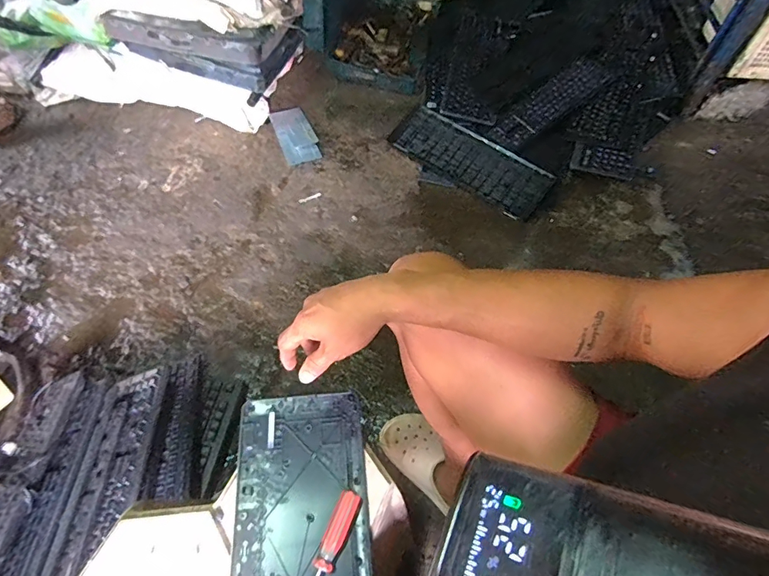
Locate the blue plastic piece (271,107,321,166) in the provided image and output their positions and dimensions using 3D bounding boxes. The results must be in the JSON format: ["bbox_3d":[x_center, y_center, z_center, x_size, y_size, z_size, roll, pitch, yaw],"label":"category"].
[{"bbox_3d":[-0.247,-0.432,1.268,0.097,0.012,0.199,-18,59,-13],"label":"blue plastic piece"}]

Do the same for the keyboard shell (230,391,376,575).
[{"bbox_3d":[-0.093,0.331,0.497,0.170,0.016,0.436,-1,55,-1],"label":"keyboard shell"}]

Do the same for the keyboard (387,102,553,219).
[{"bbox_3d":[0.225,-0.346,1.206,0.437,0.022,0.161,34,62,19],"label":"keyboard"}]

